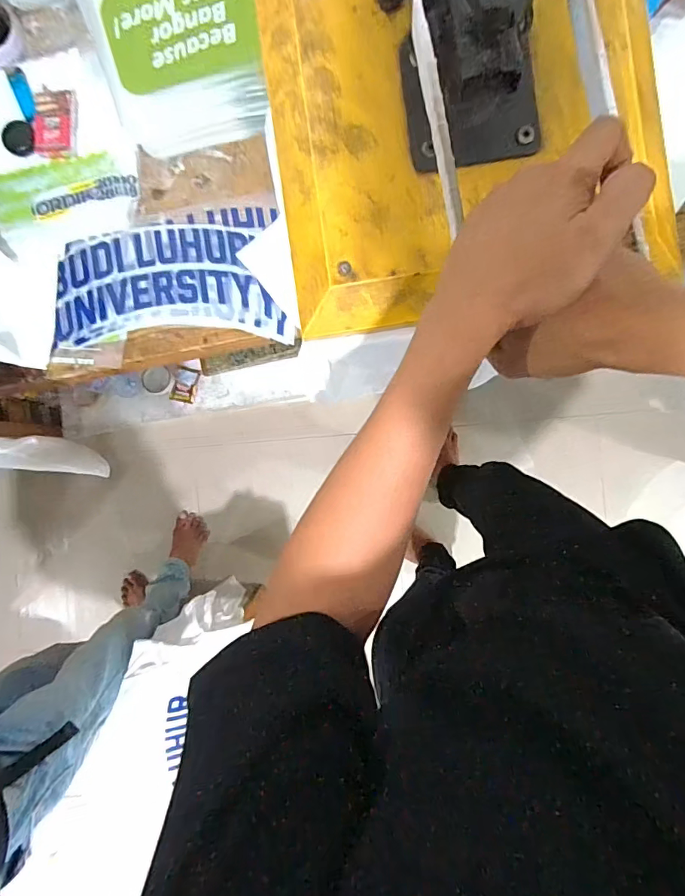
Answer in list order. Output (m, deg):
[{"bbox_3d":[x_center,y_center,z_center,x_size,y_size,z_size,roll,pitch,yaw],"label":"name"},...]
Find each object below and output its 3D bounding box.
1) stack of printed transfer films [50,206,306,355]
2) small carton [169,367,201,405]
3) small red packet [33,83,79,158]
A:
[{"bbox_3d":[-0.246,-0.242,0.662,0.335,0.015,0.183,-3,90,4],"label":"stack of printed transfer films"},{"bbox_3d":[-0.467,-0.187,1.388,0.067,0.028,0.105,19,92,3],"label":"small carton"},{"bbox_3d":[-0.408,-0.463,0.663,0.064,0.010,0.089,5,91,4],"label":"small red packet"}]

